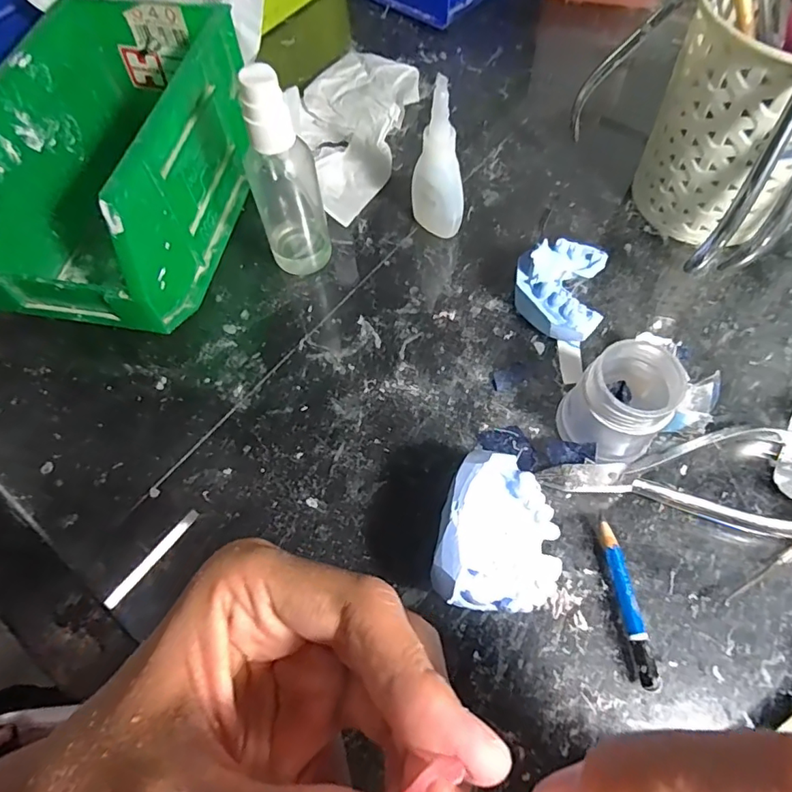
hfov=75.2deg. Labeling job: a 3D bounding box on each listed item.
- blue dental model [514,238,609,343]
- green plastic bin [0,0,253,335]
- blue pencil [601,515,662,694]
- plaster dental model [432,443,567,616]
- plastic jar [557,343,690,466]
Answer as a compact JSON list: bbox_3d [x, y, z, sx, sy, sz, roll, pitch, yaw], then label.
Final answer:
[{"bbox_3d":[0.087,-0.058,0.277,0.045,0.031,0.058,11,65,7],"label":"blue dental model"},{"bbox_3d":[-0.150,-0.125,0.285,0.096,0.088,0.174,9,64,6],"label":"green plastic bin"},{"bbox_3d":[0.097,0.085,0.217,0.008,0.009,0.066,-6,64,-1],"label":"blue pencil"},{"bbox_3d":[0.044,0.060,0.214,0.050,0.040,0.060,14,65,9],"label":"plaster dental model"},{"bbox_3d":[0.104,0.002,0.236,0.043,0.049,0.052,35,70,17],"label":"plastic jar"}]

